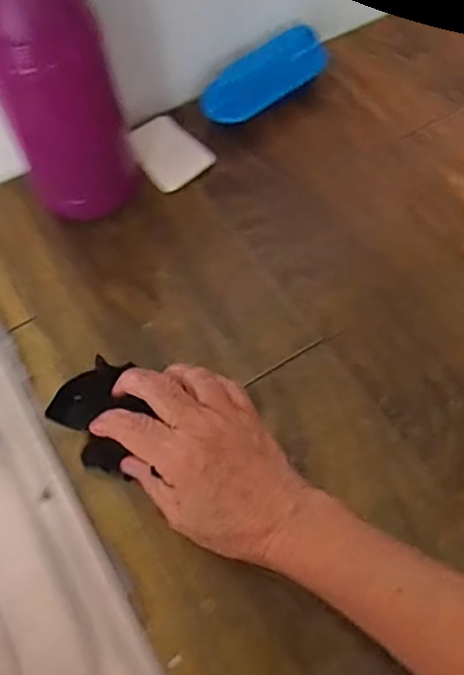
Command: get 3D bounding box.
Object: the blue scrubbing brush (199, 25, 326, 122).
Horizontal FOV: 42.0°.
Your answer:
[{"bbox_3d":[0.030,-0.235,0.545,0.125,0.024,0.049,-32,108,-10],"label":"blue scrubbing brush"}]

